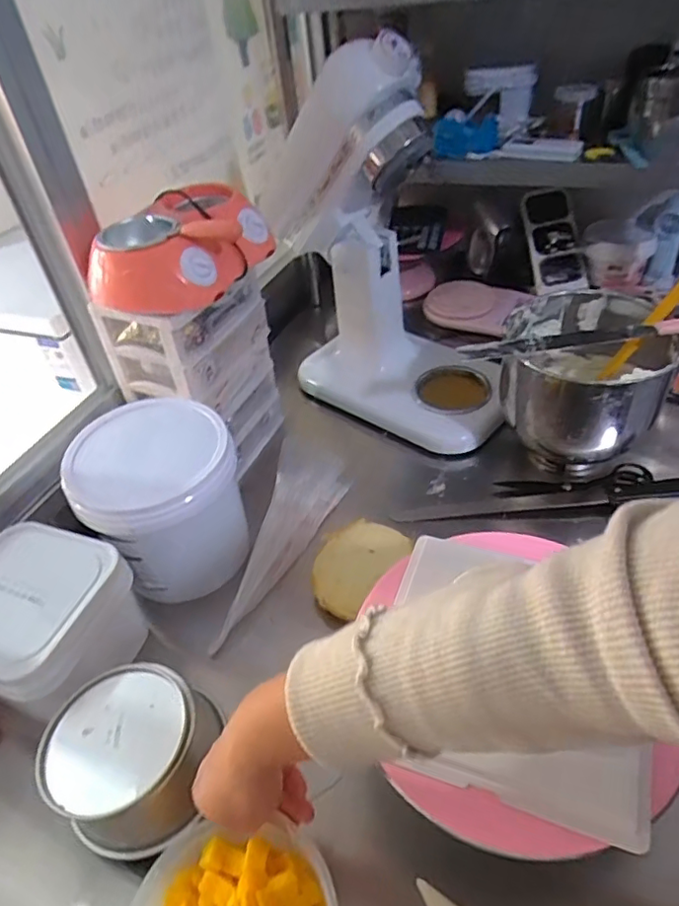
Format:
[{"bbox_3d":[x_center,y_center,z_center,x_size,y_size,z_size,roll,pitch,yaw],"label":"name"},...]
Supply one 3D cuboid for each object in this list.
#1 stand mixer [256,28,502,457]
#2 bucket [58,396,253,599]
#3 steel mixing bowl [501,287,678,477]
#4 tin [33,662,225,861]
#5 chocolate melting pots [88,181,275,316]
[{"bbox_3d":[0.070,-0.301,0.881,0.412,0.498,0.210,27,52,32],"label":"stand mixer"},{"bbox_3d":[-0.224,0.055,0.756,0.194,0.195,0.176,-26,45,-19],"label":"bucket"},{"bbox_3d":[0.338,-0.091,0.821,0.210,0.198,0.214,-4,42,4],"label":"steel mixing bowl"},{"bbox_3d":[-0.199,0.285,0.549,0.129,0.077,0.139,-4,42,4],"label":"tin"},{"bbox_3d":[-0.194,-0.265,0.753,0.141,0.089,0.240,18,48,26],"label":"chocolate melting pots"}]

